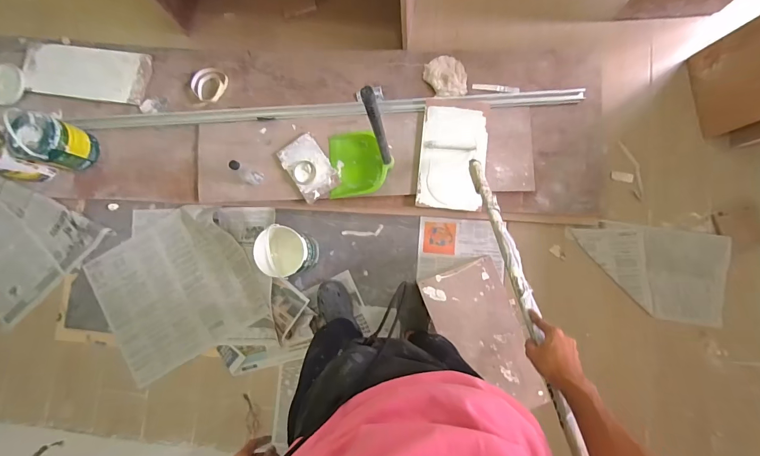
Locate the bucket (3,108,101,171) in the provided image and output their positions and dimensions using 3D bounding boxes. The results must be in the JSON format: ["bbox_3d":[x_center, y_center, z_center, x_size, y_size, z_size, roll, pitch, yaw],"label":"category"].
[{"bbox_3d":[-1.229,-0.323,1.353,0.168,0.238,0.166,0,87,6],"label":"bucket"}]

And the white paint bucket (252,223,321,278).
[{"bbox_3d":[-0.320,0.086,1.278,0.168,0.231,0.159,0,85,5],"label":"white paint bucket"}]

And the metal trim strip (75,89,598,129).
[{"bbox_3d":[-0.261,-0.449,1.377,1.945,0.031,0.062,-1,87,6],"label":"metal trim strip"}]

